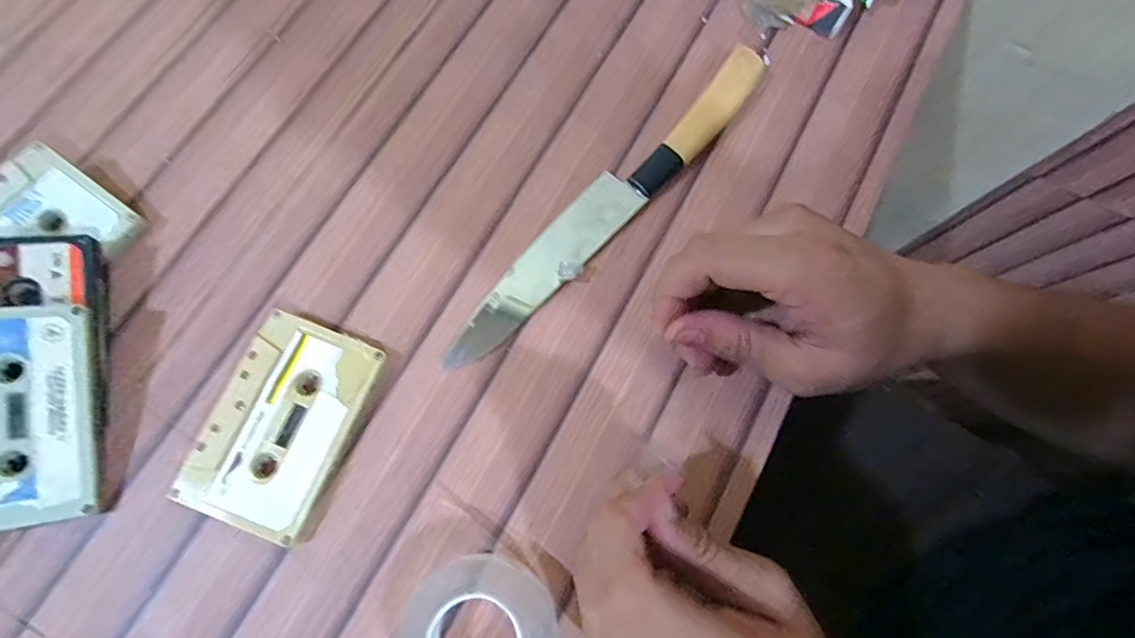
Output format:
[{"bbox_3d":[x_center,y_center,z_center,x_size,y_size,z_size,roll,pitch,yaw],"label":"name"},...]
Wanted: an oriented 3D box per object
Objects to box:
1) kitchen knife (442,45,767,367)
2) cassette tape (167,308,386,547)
[{"bbox_3d":[0.024,-0.066,0.297,0.033,0.017,0.243,42,78,10],"label":"kitchen knife"},{"bbox_3d":[-0.139,0.051,0.263,0.063,0.013,0.098,20,75,4],"label":"cassette tape"}]

